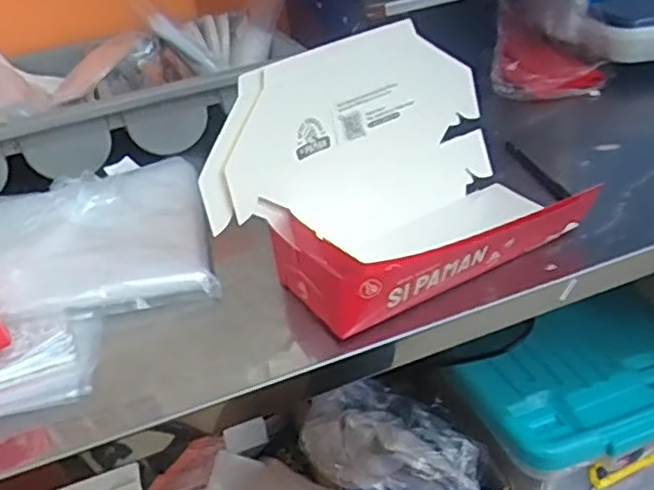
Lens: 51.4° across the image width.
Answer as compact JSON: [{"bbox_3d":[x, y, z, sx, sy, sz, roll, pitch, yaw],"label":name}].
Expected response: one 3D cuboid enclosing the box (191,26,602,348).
[{"bbox_3d":[0.054,-0.057,0.569,0.298,0.190,0.174,-19,36,-18],"label":"box"}]

